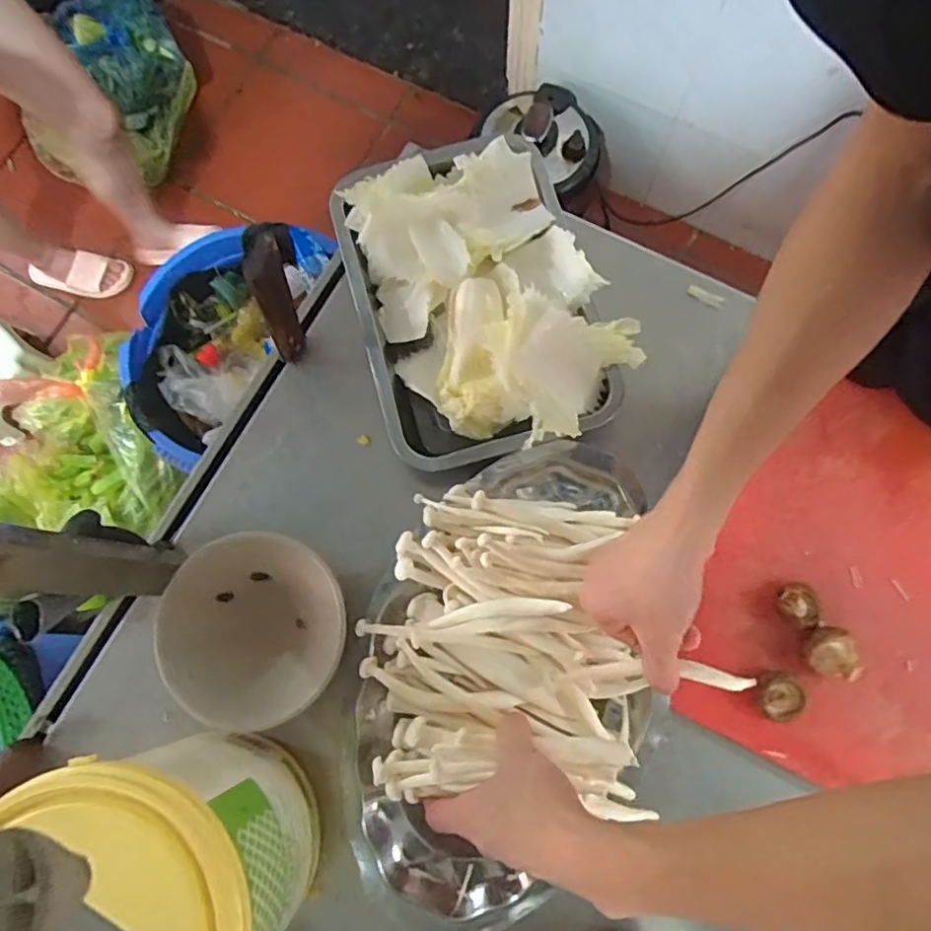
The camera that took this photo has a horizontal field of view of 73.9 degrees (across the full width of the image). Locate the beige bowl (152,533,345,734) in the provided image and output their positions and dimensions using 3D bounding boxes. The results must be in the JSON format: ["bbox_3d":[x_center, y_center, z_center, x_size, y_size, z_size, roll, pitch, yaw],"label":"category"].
[{"bbox_3d":[-0.168,0.133,0.505,0.138,0.057,0.141,0,77,1],"label":"beige bowl"}]

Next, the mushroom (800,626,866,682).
[{"bbox_3d":[0.285,0.146,0.489,0.037,0.031,0.036,11,77,4],"label":"mushroom"}]

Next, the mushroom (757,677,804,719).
[{"bbox_3d":[0.247,0.183,0.487,0.030,0.021,0.029,0,77,1],"label":"mushroom"}]

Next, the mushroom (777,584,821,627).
[{"bbox_3d":[0.270,0.112,0.502,0.035,0.016,0.030,33,80,9],"label":"mushroom"}]

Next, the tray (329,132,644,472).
[{"bbox_3d":[0.014,-0.153,0.569,0.227,0.090,0.293,-17,77,-3],"label":"tray"}]

